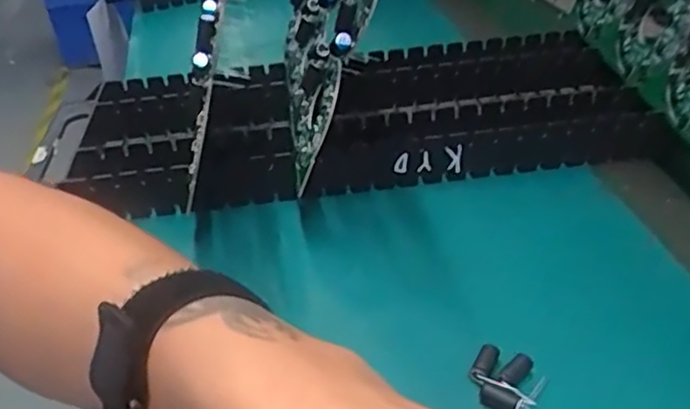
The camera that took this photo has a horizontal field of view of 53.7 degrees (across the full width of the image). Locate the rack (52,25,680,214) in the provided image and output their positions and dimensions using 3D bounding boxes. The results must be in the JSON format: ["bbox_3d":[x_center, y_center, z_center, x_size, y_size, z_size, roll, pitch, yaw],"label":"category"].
[{"bbox_3d":[0.008,-0.059,0.471,0.360,0.041,0.154,-9,33,-5],"label":"rack"}]

